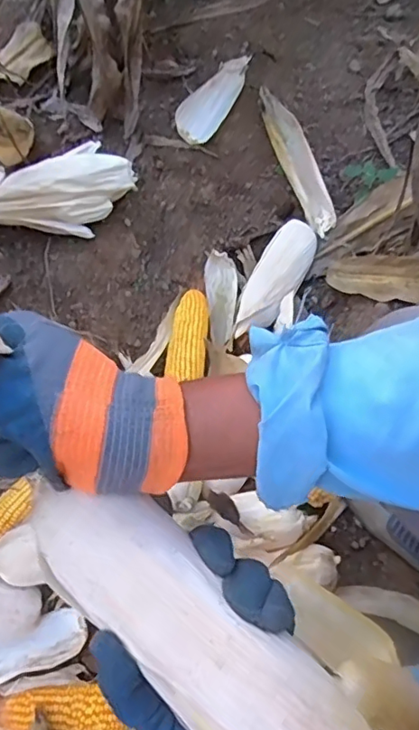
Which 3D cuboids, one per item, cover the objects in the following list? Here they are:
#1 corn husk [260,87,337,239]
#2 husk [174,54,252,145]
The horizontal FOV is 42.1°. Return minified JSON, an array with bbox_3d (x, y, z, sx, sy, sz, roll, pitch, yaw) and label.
[{"bbox_3d":[0.142,-0.324,0.863,0.045,0.031,0.267,-19,68,-6],"label":"corn husk"},{"bbox_3d":[0.012,-0.429,0.866,0.050,0.041,0.190,29,72,13],"label":"husk"}]

